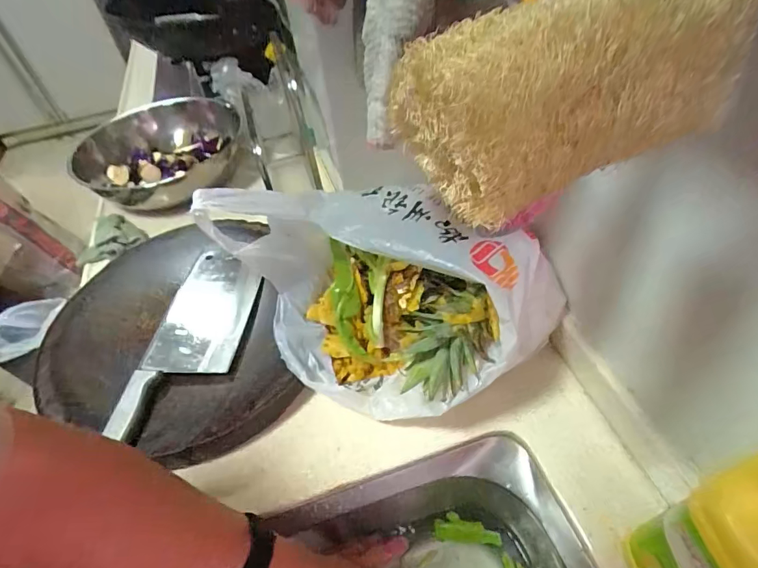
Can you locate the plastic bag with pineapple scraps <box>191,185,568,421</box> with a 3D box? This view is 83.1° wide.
[{"bbox_3d":[0.006,0.017,0.444,0.311,0.220,0.170,15,52,20],"label":"plastic bag with pineapple scraps"}]

